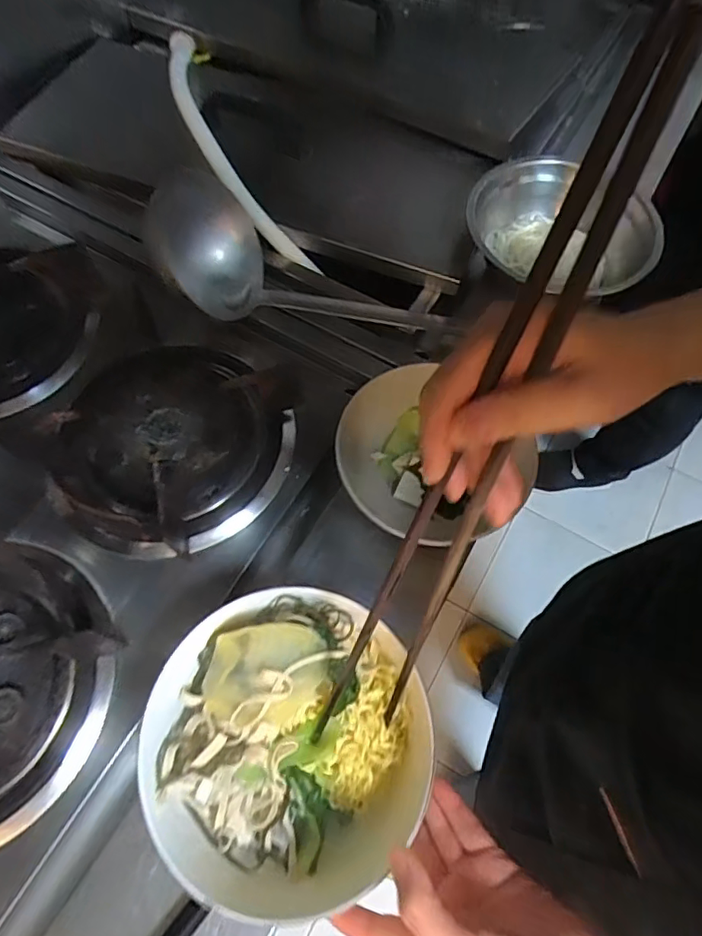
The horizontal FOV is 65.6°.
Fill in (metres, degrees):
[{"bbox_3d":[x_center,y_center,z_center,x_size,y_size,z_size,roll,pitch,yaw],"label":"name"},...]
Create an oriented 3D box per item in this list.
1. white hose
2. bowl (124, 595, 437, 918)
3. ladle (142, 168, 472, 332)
[{"bbox_3d":[-0.147,-0.367,0.616,0.085,0.021,0.348,-18,75,-48],"label":"white hose"},{"bbox_3d":[-0.039,0.169,0.345,0.176,0.059,0.168,1,64,-1],"label":"bowl"},{"bbox_3d":[-0.050,-0.178,0.517,0.304,0.085,0.114,22,66,9],"label":"ladle"}]

